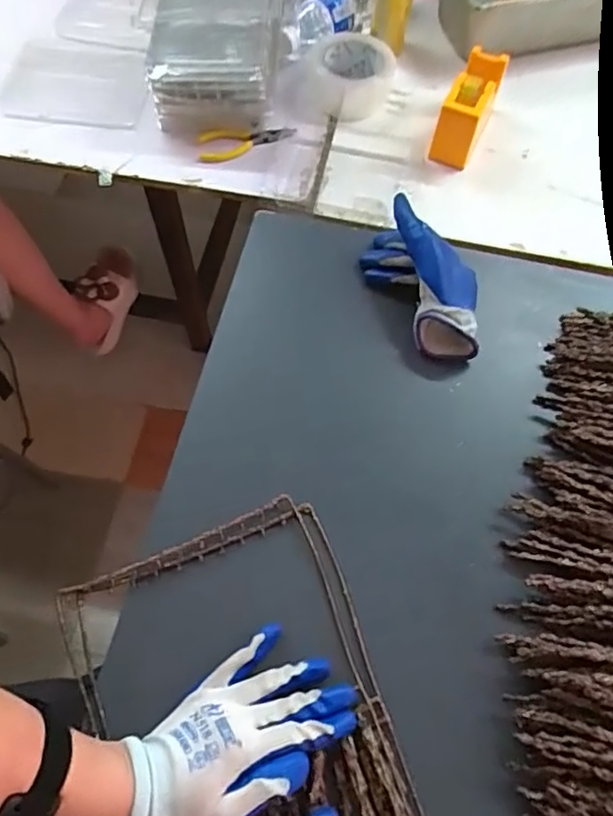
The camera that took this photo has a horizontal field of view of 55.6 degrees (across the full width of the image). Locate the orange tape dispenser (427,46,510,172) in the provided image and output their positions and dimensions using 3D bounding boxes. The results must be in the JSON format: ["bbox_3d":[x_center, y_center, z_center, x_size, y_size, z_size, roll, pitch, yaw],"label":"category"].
[{"bbox_3d":[0.205,-0.377,0.745,0.056,0.082,0.122,21,66,8],"label":"orange tape dispenser"}]

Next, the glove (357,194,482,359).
[{"bbox_3d":[0.131,-0.139,0.618,0.089,0.075,0.184,-23,75,-16],"label":"glove"}]

